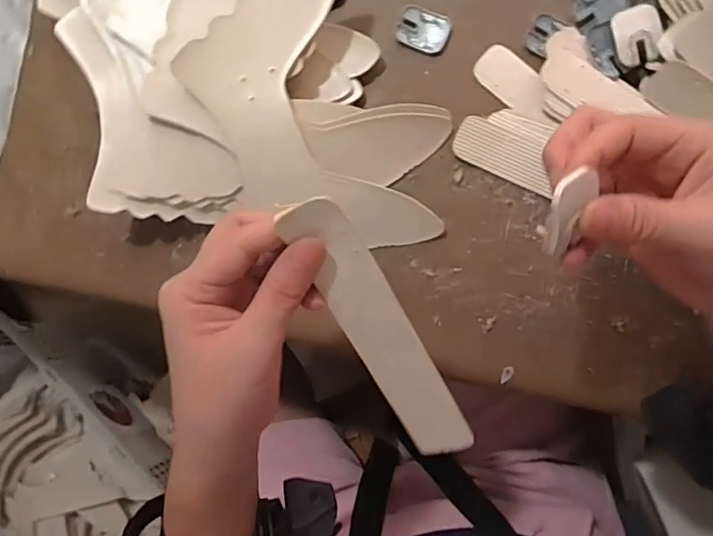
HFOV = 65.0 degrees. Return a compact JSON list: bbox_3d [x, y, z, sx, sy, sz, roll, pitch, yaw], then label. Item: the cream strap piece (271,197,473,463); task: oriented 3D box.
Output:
[{"bbox_3d":[0.015,0.038,0.297,0.032,0.012,0.178,-26,120,6],"label":"cream strap piece"}]

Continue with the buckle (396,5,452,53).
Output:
[{"bbox_3d":[0.052,-0.184,0.433,0.039,0.006,0.030,22,89,8],"label":"buckle"}]

